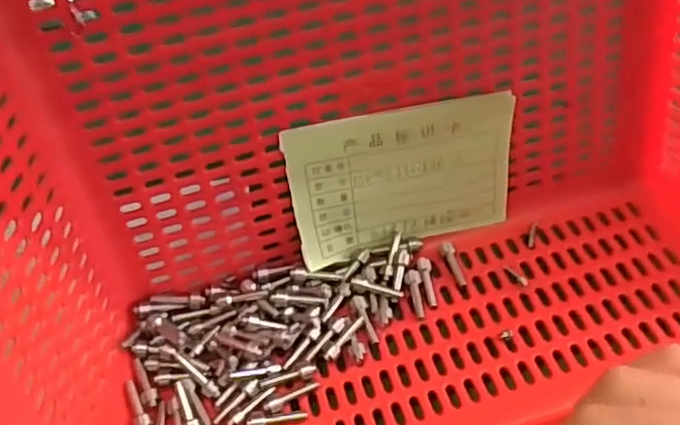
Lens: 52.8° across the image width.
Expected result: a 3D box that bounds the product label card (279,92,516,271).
[{"bbox_3d":[0.027,-0.013,0.291,0.095,0.063,0.007,-11,34,-5],"label":"product label card"}]

